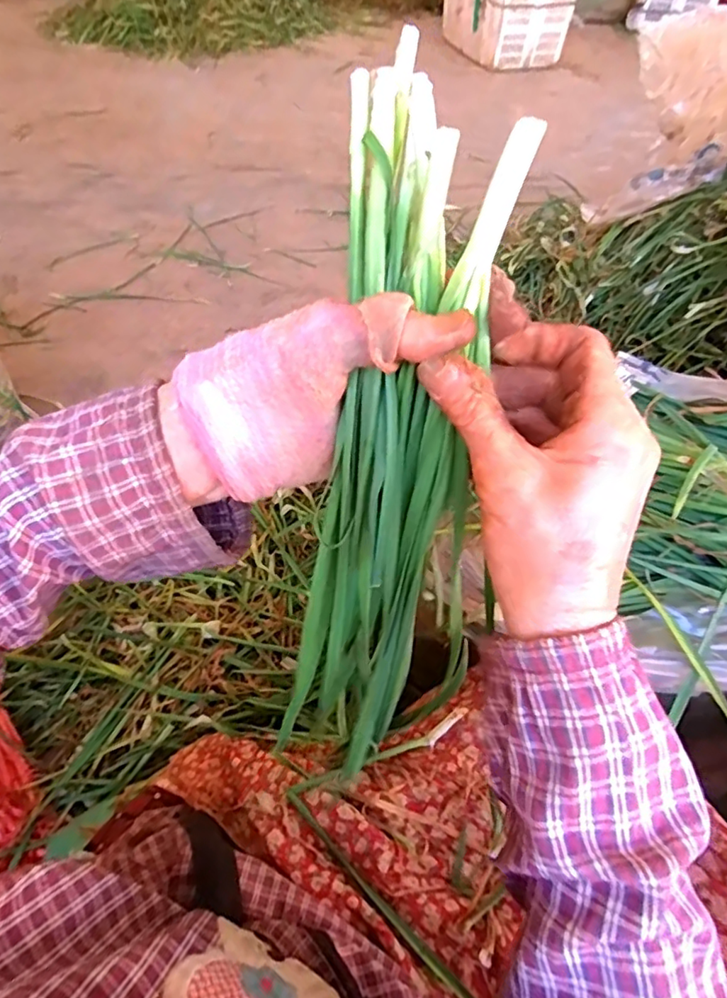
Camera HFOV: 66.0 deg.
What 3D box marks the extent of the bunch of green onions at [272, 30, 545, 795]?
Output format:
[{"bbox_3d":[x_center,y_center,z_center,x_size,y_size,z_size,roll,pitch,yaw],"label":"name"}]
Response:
[{"bbox_3d":[0.010,-0.010,0.266,0.068,0.323,0.040,8,26,5],"label":"bunch of green onions"}]

